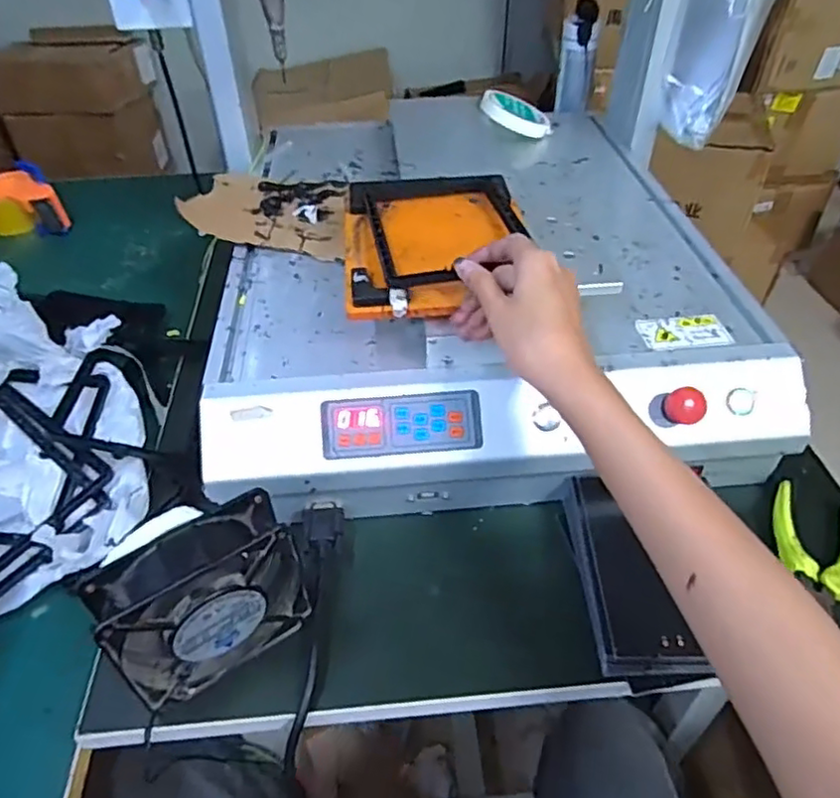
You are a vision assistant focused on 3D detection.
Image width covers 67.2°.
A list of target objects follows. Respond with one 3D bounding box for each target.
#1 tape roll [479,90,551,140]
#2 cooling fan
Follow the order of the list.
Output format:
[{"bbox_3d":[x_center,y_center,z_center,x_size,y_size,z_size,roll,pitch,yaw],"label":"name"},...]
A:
[{"bbox_3d":[0.122,-0.362,0.807,0.088,0.014,0.087,13,50,-16],"label":"tape roll"},{"bbox_3d":[-0.137,0.131,0.410,0.117,0.117,0.043,-26,49,-24],"label":"cooling fan"}]

